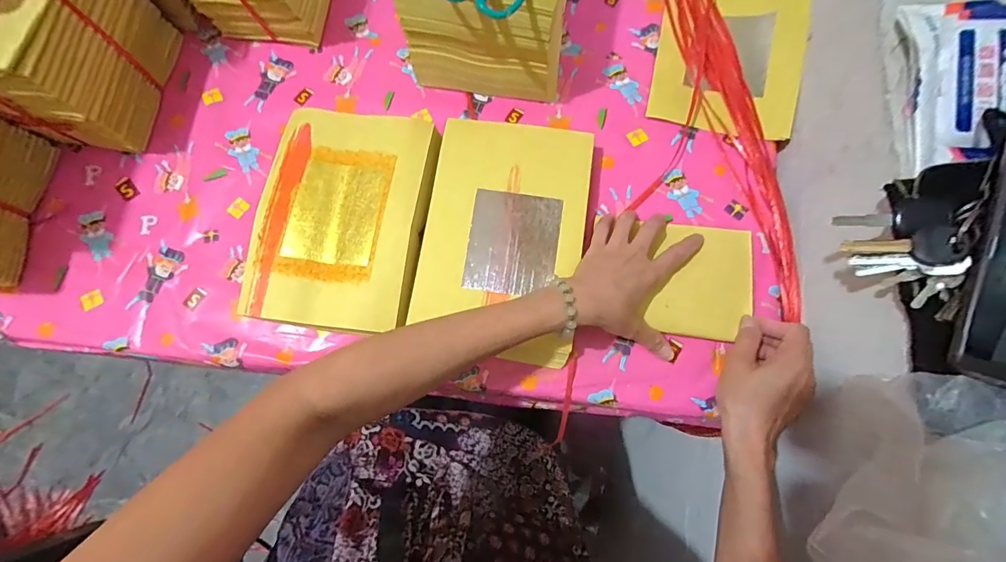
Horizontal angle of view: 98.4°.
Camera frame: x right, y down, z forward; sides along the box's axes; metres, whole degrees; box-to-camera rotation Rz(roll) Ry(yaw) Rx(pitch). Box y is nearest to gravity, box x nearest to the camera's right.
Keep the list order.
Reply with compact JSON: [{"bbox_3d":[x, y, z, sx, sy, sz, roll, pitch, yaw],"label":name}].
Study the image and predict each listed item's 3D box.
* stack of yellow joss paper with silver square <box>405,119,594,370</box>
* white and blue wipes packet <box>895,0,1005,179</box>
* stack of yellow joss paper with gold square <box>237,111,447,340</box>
[{"bbox_3d":[0.002,-0.048,0.453,0.159,0.024,0.245,9,77,2],"label":"stack of yellow joss paper with silver square"},{"bbox_3d":[0.369,-0.157,0.339,0.094,0.033,0.145,4,77,0],"label":"white and blue wipes packet"},{"bbox_3d":[-0.163,-0.064,0.456,0.164,0.041,0.225,9,77,2],"label":"stack of yellow joss paper with gold square"}]

